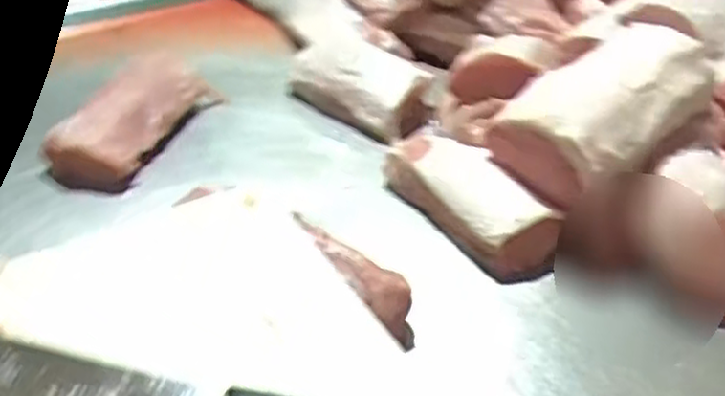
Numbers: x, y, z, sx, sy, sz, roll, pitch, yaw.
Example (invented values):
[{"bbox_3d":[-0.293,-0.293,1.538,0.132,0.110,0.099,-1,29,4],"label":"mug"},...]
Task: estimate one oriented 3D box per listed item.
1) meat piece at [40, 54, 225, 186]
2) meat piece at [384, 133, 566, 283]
[{"bbox_3d":[-0.268,-0.095,0.899,0.095,0.071,0.237,14,40,15],"label":"meat piece"},{"bbox_3d":[0.101,-0.009,0.795,0.082,0.053,0.253,-21,43,-26],"label":"meat piece"}]

